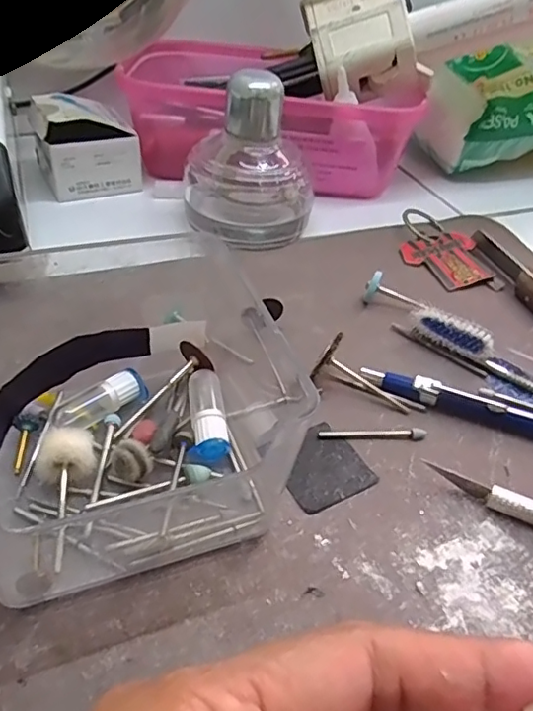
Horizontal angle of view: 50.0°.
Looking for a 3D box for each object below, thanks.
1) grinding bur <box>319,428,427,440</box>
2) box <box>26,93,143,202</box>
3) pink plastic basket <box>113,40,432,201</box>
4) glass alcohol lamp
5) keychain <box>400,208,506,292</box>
[{"bbox_3d":[0.042,0.029,0.221,0.042,0.004,0.004,1,40,-5],"label":"grinding bur"},{"bbox_3d":[-0.115,-0.130,0.358,0.058,0.054,0.048,-16,46,-24],"label":"box"},{"bbox_3d":[0.002,-0.166,0.388,0.194,0.078,0.113,7,41,0],"label":"pink plastic basket"},{"bbox_3d":[-0.009,-0.112,0.322,0.071,0.080,0.065,6,41,-1],"label":"glass alcohol lamp"},{"bbox_3d":[0.099,-0.062,0.331,0.042,0.010,0.077,-13,46,-6],"label":"keychain"}]

